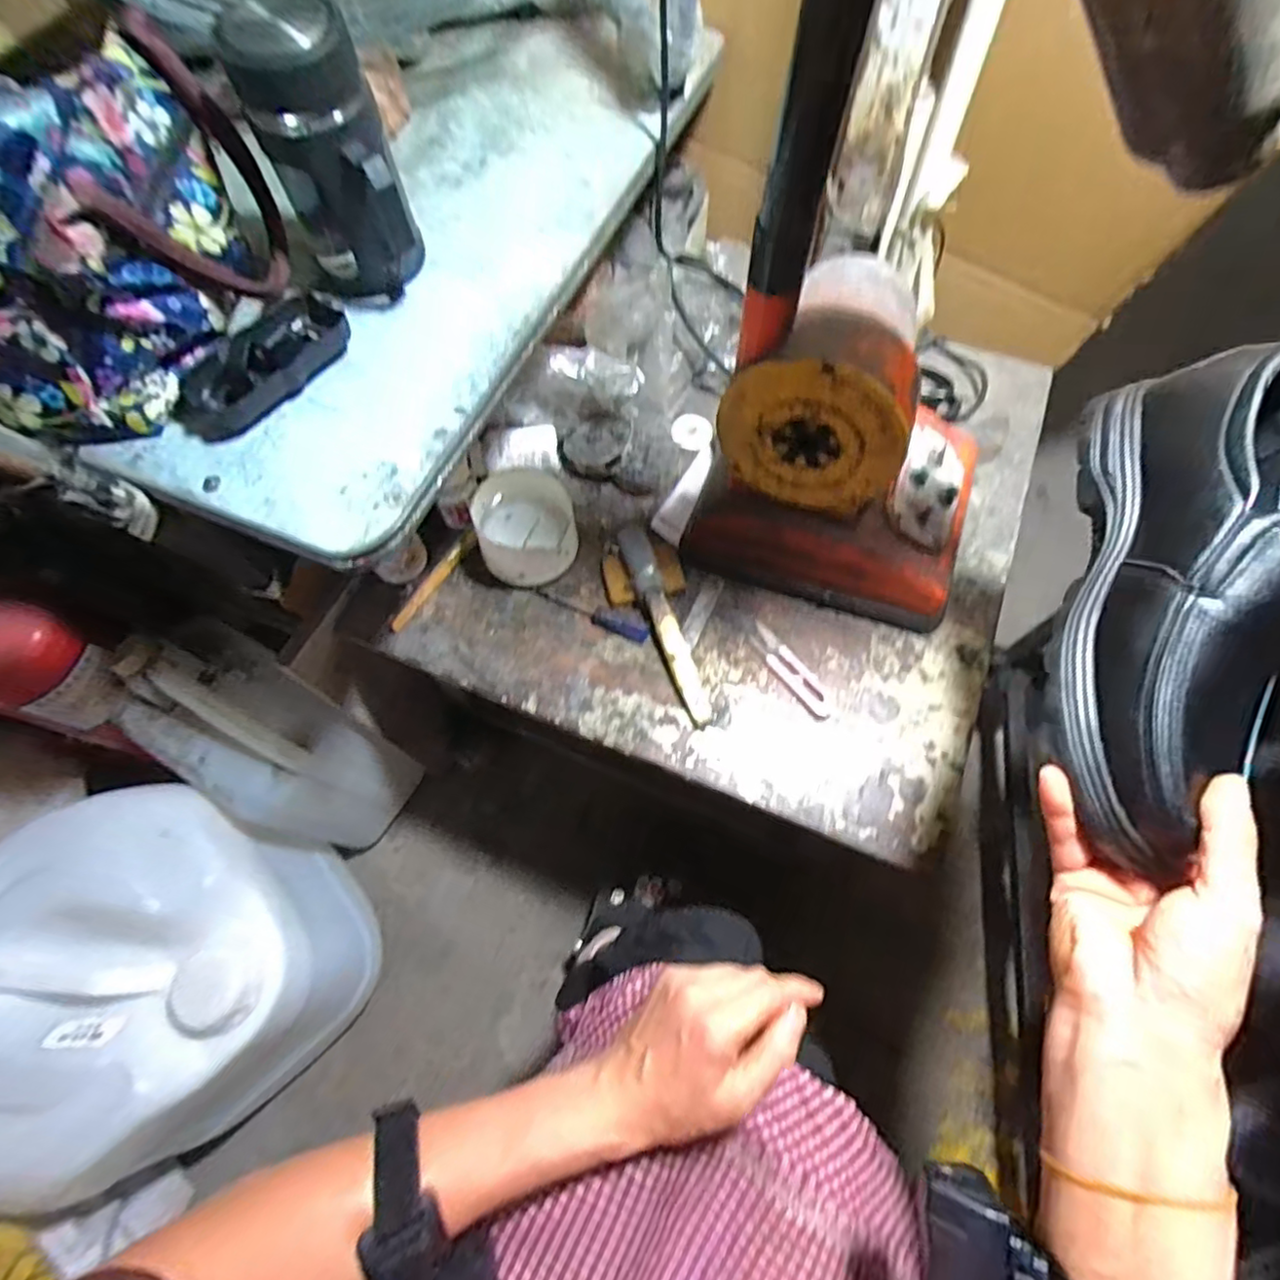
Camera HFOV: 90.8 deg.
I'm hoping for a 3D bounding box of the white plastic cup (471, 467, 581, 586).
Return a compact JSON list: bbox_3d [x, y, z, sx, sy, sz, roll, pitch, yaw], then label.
[{"bbox_3d":[-0.104,-0.105,0.585,0.087,0.058,0.103,-10,66,-4],"label":"white plastic cup"}]

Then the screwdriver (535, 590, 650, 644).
[{"bbox_3d":[-0.044,-0.024,0.561,0.108,0.014,0.015,21,68,9],"label":"screwdriver"}]

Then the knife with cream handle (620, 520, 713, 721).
[{"bbox_3d":[0.021,-0.016,0.556,0.024,0.028,0.190,-18,67,-8],"label":"knife with cream handle"}]

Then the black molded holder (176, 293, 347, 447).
[{"bbox_3d":[-0.256,-0.187,0.424,0.049,0.035,0.120,29,69,12],"label":"black molded holder"}]

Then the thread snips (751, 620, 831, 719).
[{"bbox_3d":[0.132,0.026,0.550,0.025,0.005,0.099,-34,70,-14],"label":"thread snips"}]

